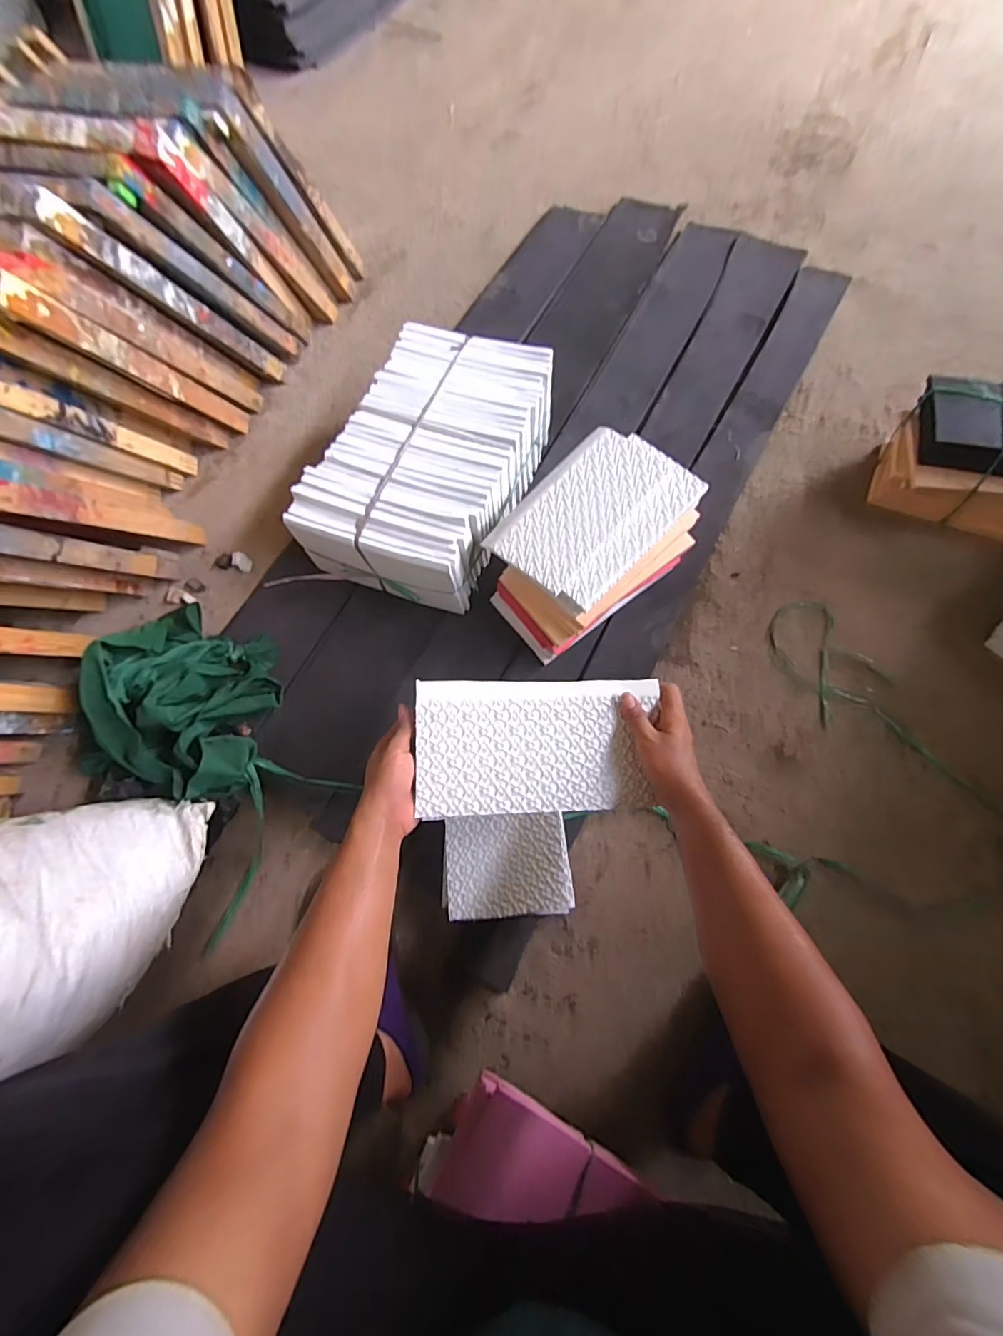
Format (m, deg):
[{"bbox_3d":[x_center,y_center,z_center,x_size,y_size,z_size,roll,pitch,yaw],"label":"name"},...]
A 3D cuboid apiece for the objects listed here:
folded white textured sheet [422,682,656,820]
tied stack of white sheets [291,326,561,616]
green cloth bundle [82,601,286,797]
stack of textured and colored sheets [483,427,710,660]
[{"bbox_3d":[0.043,0.089,0.579,0.271,0.007,0.148,0,84,-9],"label":"folded white textured sheet"},{"bbox_3d":[-0.116,-0.355,0.892,0.301,0.154,0.460,19,71,10],"label":"tied stack of white sheets"},{"bbox_3d":[-0.486,0.037,0.800,0.240,0.134,0.312,6,70,5],"label":"green cloth bundle"},{"bbox_3d":[0.142,-0.199,0.831,0.324,0.166,0.211,-39,72,-11],"label":"stack of textured and colored sheets"}]

